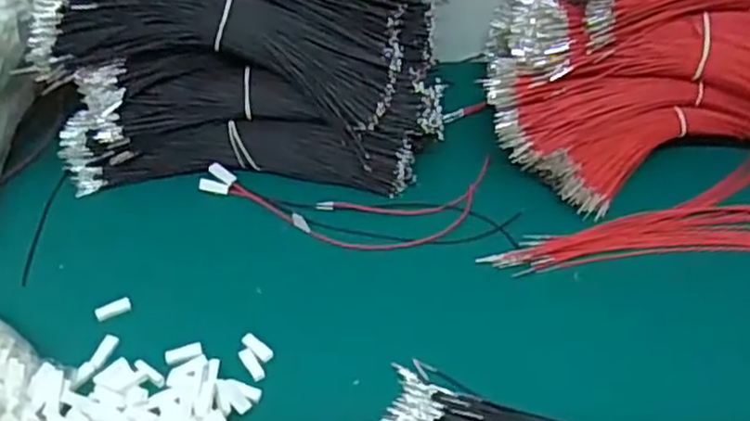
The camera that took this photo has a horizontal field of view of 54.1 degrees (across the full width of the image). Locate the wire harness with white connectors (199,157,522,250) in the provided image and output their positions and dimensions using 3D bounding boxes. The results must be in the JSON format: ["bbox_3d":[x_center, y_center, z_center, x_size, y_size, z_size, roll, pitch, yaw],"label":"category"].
[{"bbox_3d":[-0.013,-0.003,0.477,0.198,0.014,0.070,-3,47,-2],"label":"wire harness with white connectors"}]

